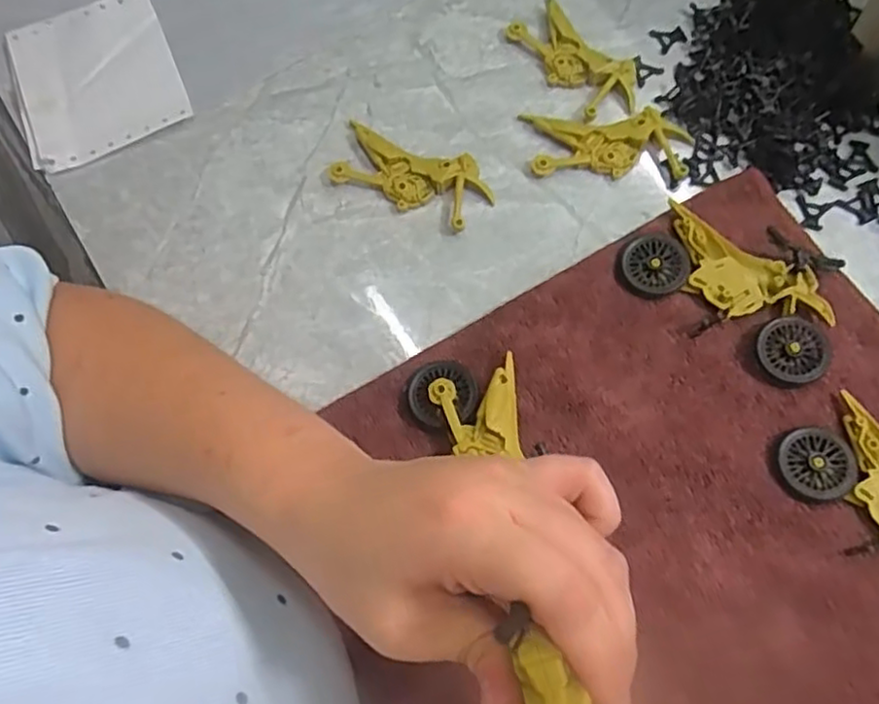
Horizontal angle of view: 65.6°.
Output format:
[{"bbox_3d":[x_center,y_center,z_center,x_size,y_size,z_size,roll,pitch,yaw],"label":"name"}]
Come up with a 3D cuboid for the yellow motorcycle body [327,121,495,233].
[{"bbox_3d":[-0.017,-0.112,0.422,0.098,0.014,0.048,25,72,11],"label":"yellow motorcycle body"}]

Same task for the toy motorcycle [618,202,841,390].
[{"bbox_3d":[0.161,-0.036,0.378,0.112,0.016,0.076,24,72,11],"label":"toy motorcycle"}]

